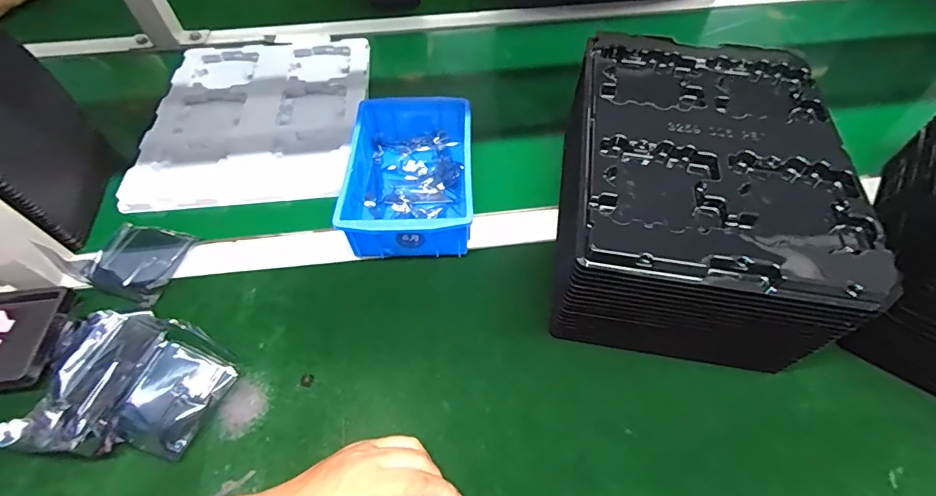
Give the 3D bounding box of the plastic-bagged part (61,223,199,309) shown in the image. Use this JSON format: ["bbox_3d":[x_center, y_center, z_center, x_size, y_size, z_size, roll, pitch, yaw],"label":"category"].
[{"bbox_3d":[-0.344,0.010,0.455,0.090,0.013,0.084,15,57,12],"label":"plastic-bagged part"}]

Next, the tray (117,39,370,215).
[{"bbox_3d":[-0.281,-0.185,0.589,0.262,0.012,0.325,-2,55,1],"label":"tray"}]

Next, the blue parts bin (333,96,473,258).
[{"bbox_3d":[-0.061,-0.083,0.483,0.124,0.064,0.194,-2,55,1],"label":"blue parts bin"}]

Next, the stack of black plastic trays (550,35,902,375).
[{"bbox_3d":[0.204,-0.053,0.414,0.205,0.135,0.277,7,56,5],"label":"stack of black plastic trays"}]

